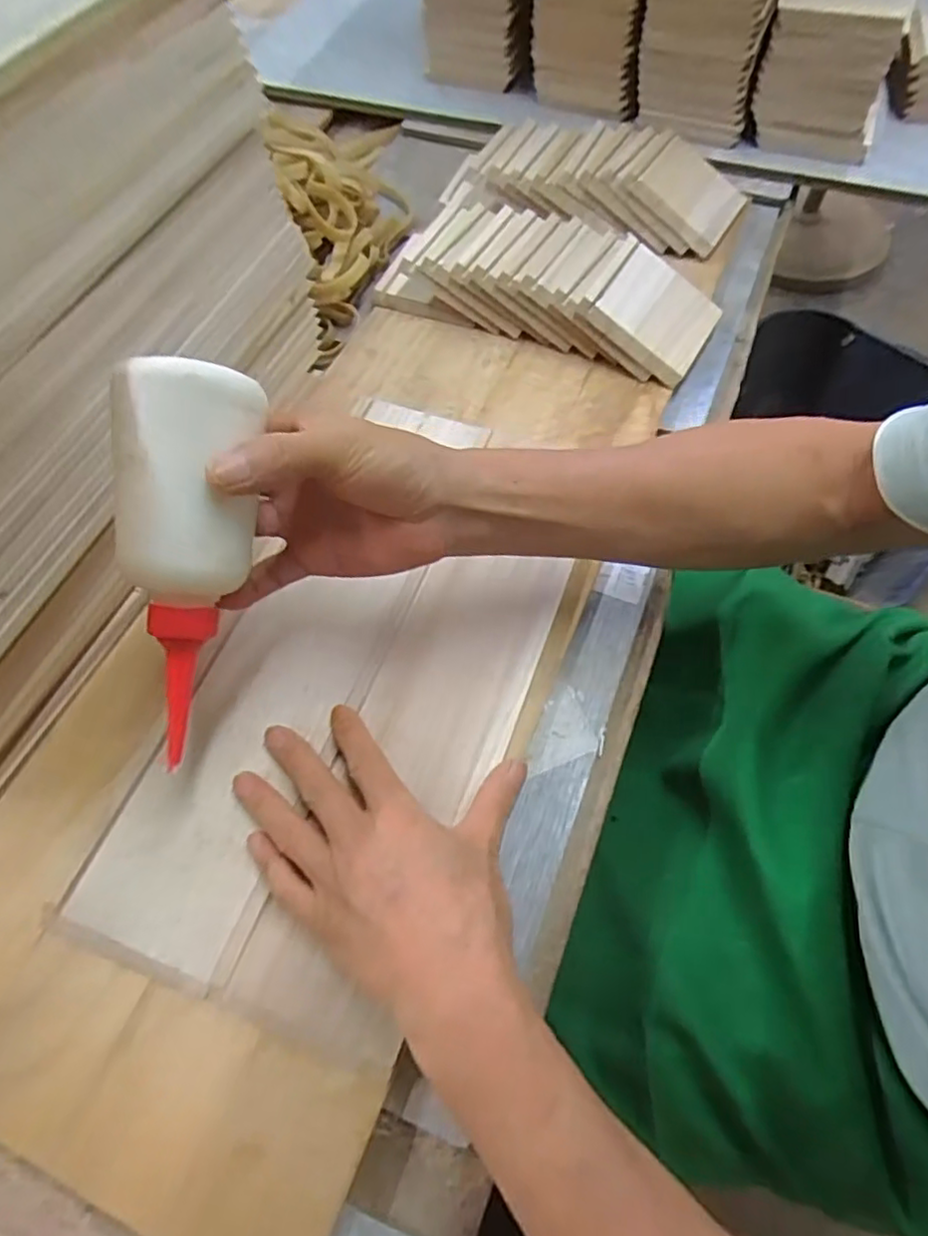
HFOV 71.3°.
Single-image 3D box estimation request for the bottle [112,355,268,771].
[{"bbox_3d":[-0.120,-0.024,0.283,0.048,0.045,0.168,9,105,6],"label":"bottle"}]

